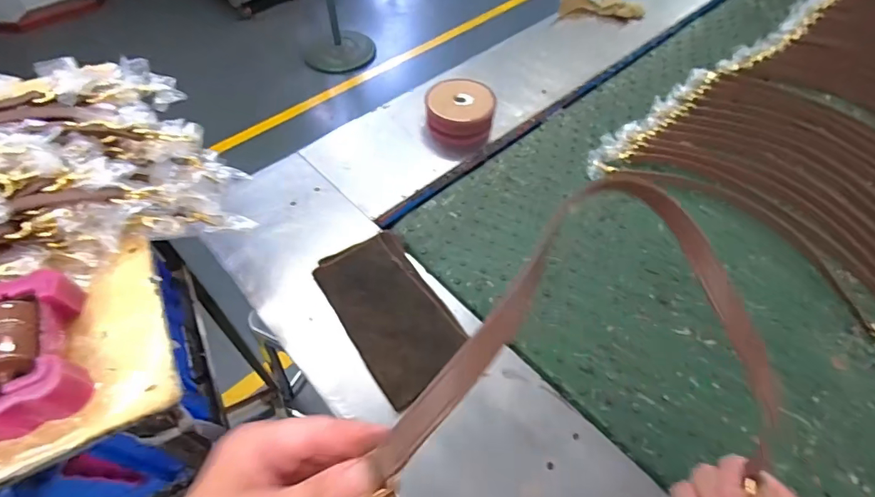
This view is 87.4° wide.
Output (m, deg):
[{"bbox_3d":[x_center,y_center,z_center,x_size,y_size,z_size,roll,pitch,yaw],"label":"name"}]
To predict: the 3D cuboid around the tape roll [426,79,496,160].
[{"bbox_3d":[0.041,-0.229,0.806,0.118,0.071,0.127,0,54,0],"label":"tape roll"}]

